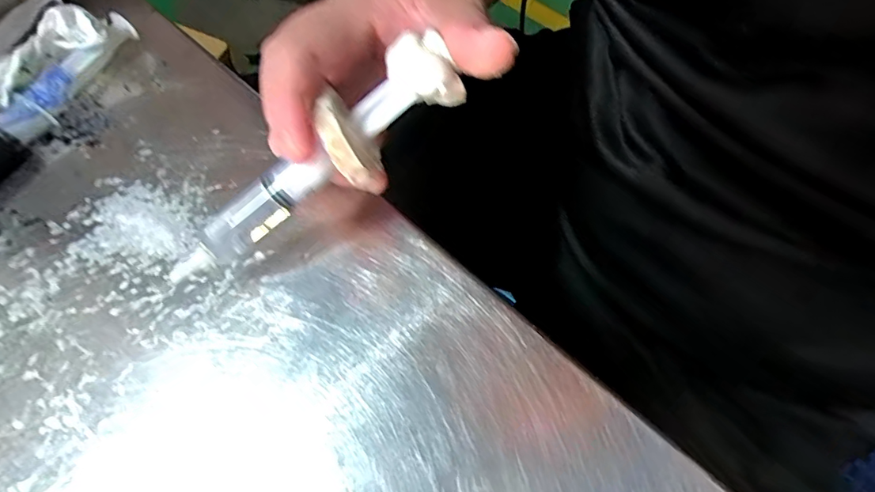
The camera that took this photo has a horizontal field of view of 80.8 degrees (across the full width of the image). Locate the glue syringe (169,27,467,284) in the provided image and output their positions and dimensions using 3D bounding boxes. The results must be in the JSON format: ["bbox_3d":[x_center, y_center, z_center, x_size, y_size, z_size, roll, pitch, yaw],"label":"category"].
[{"bbox_3d":[-0.048,-0.028,0.191,0.130,0.028,0.032,-38,69,6],"label":"glue syringe"}]

